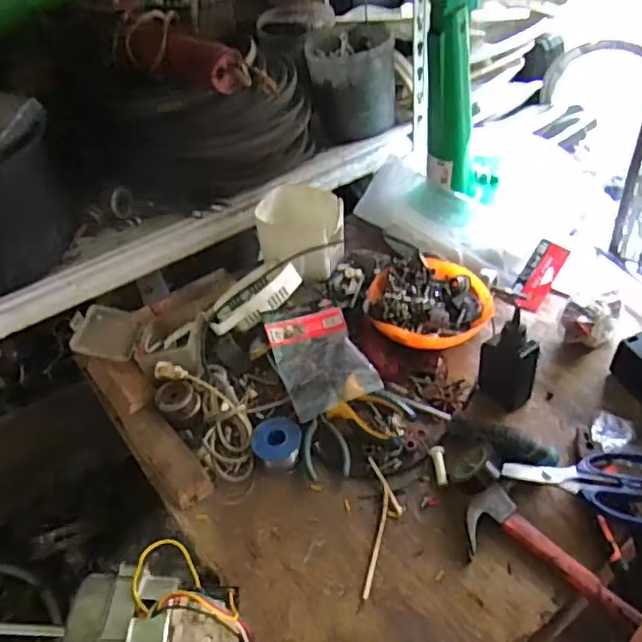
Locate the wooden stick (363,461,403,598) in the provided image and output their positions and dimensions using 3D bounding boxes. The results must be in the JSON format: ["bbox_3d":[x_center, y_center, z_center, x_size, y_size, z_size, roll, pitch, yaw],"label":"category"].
[{"bbox_3d":[0.062,0.201,0.598,0.034,0.007,0.141,0,45,8],"label":"wooden stick"}]

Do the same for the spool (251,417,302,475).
[{"bbox_3d":[-0.048,0.135,0.661,0.052,0.027,0.050,-4,44,4],"label":"spool"}]

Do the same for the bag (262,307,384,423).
[{"bbox_3d":[-0.003,0.041,0.722,0.099,0.024,0.161,-20,44,-7],"label":"bag"}]

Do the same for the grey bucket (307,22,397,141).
[{"bbox_3d":[0.051,-0.381,0.971,0.137,0.138,0.134,-5,44,3],"label":"grey bucket"}]

